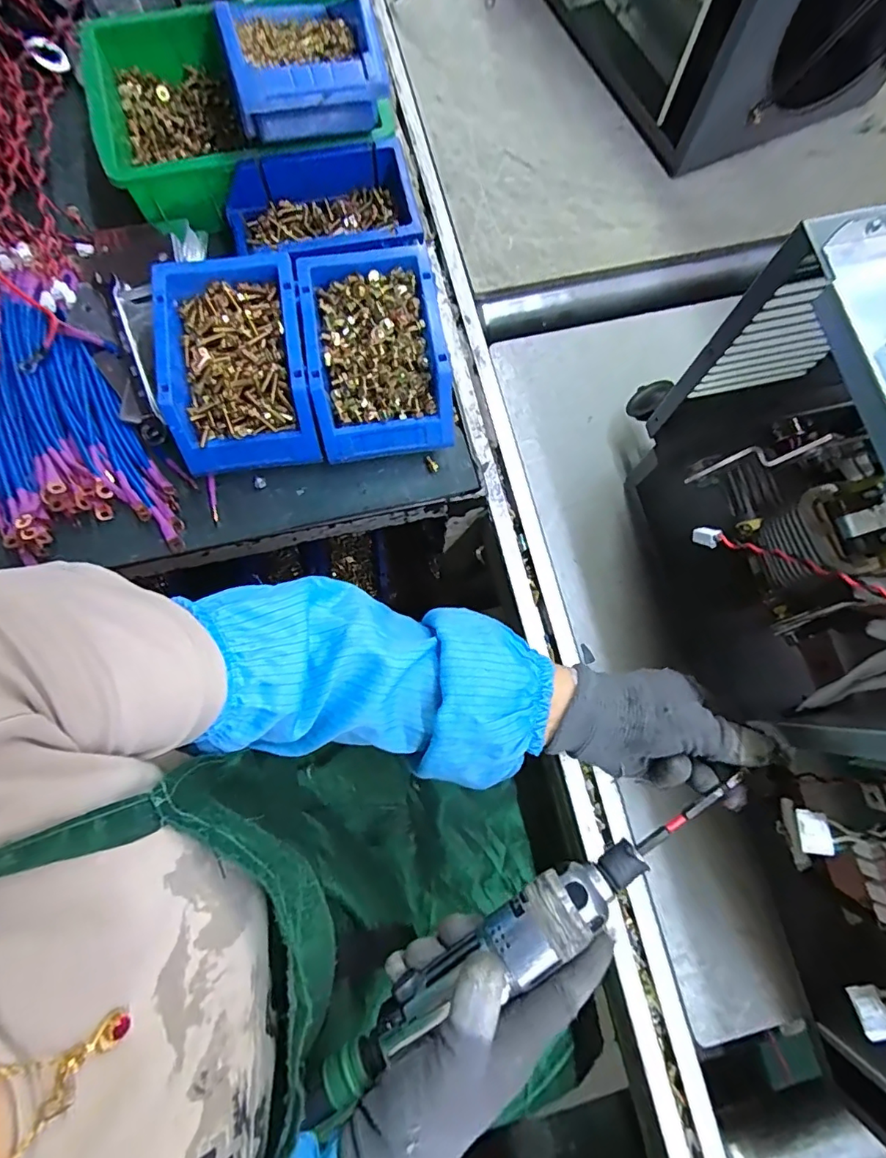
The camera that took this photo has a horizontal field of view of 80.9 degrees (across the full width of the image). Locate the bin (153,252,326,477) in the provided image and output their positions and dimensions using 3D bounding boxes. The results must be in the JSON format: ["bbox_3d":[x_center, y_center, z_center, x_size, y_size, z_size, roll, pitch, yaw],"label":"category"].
[{"bbox_3d":[-0.163,-0.170,0.426,0.108,0.073,0.152,-8,78,-3],"label":"bin"}]

